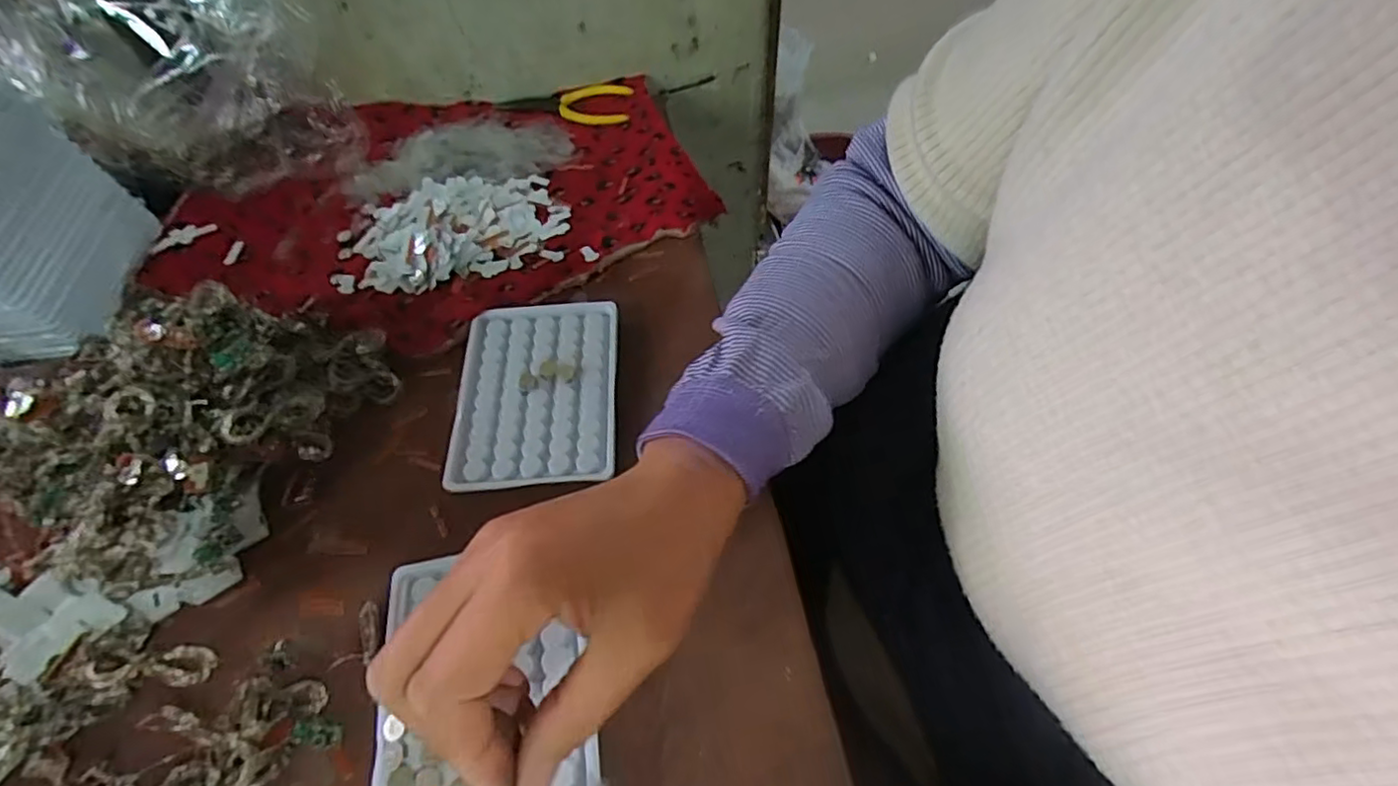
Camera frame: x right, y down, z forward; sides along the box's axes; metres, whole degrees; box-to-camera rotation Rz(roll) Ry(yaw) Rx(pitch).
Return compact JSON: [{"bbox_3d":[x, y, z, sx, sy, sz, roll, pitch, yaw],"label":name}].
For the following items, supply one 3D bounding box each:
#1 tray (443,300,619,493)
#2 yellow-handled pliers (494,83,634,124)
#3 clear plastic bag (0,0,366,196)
[{"bbox_3d":[-0.099,-0.003,0.390,0.095,0.007,0.128,-5,56,-1],"label":"tray"},{"bbox_3d":[-0.121,-0.257,0.572,0.121,0.006,0.053,-7,56,-2],"label":"yellow-handled pliers"},{"bbox_3d":[-0.393,-0.243,0.470,0.214,0.155,0.082,-1,56,2],"label":"clear plastic bag"}]

